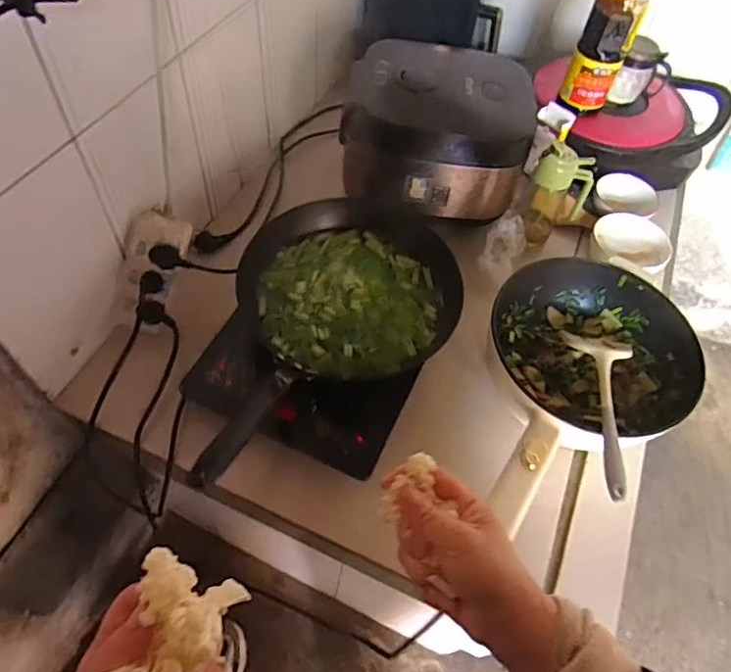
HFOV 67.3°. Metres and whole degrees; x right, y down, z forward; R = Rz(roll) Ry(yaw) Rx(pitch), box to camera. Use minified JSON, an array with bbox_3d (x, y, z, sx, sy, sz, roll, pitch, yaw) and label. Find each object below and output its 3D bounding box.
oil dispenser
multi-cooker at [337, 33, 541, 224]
[{"bbox_3d":[0.325,-0.242,0.939,0.095,0.185,0.073,32,59,15],"label":"oil dispenser"},{"bbox_3d":[0.113,-0.347,0.931,0.308,0.223,0.255,-10,58,-12],"label":"multi-cooker"}]

